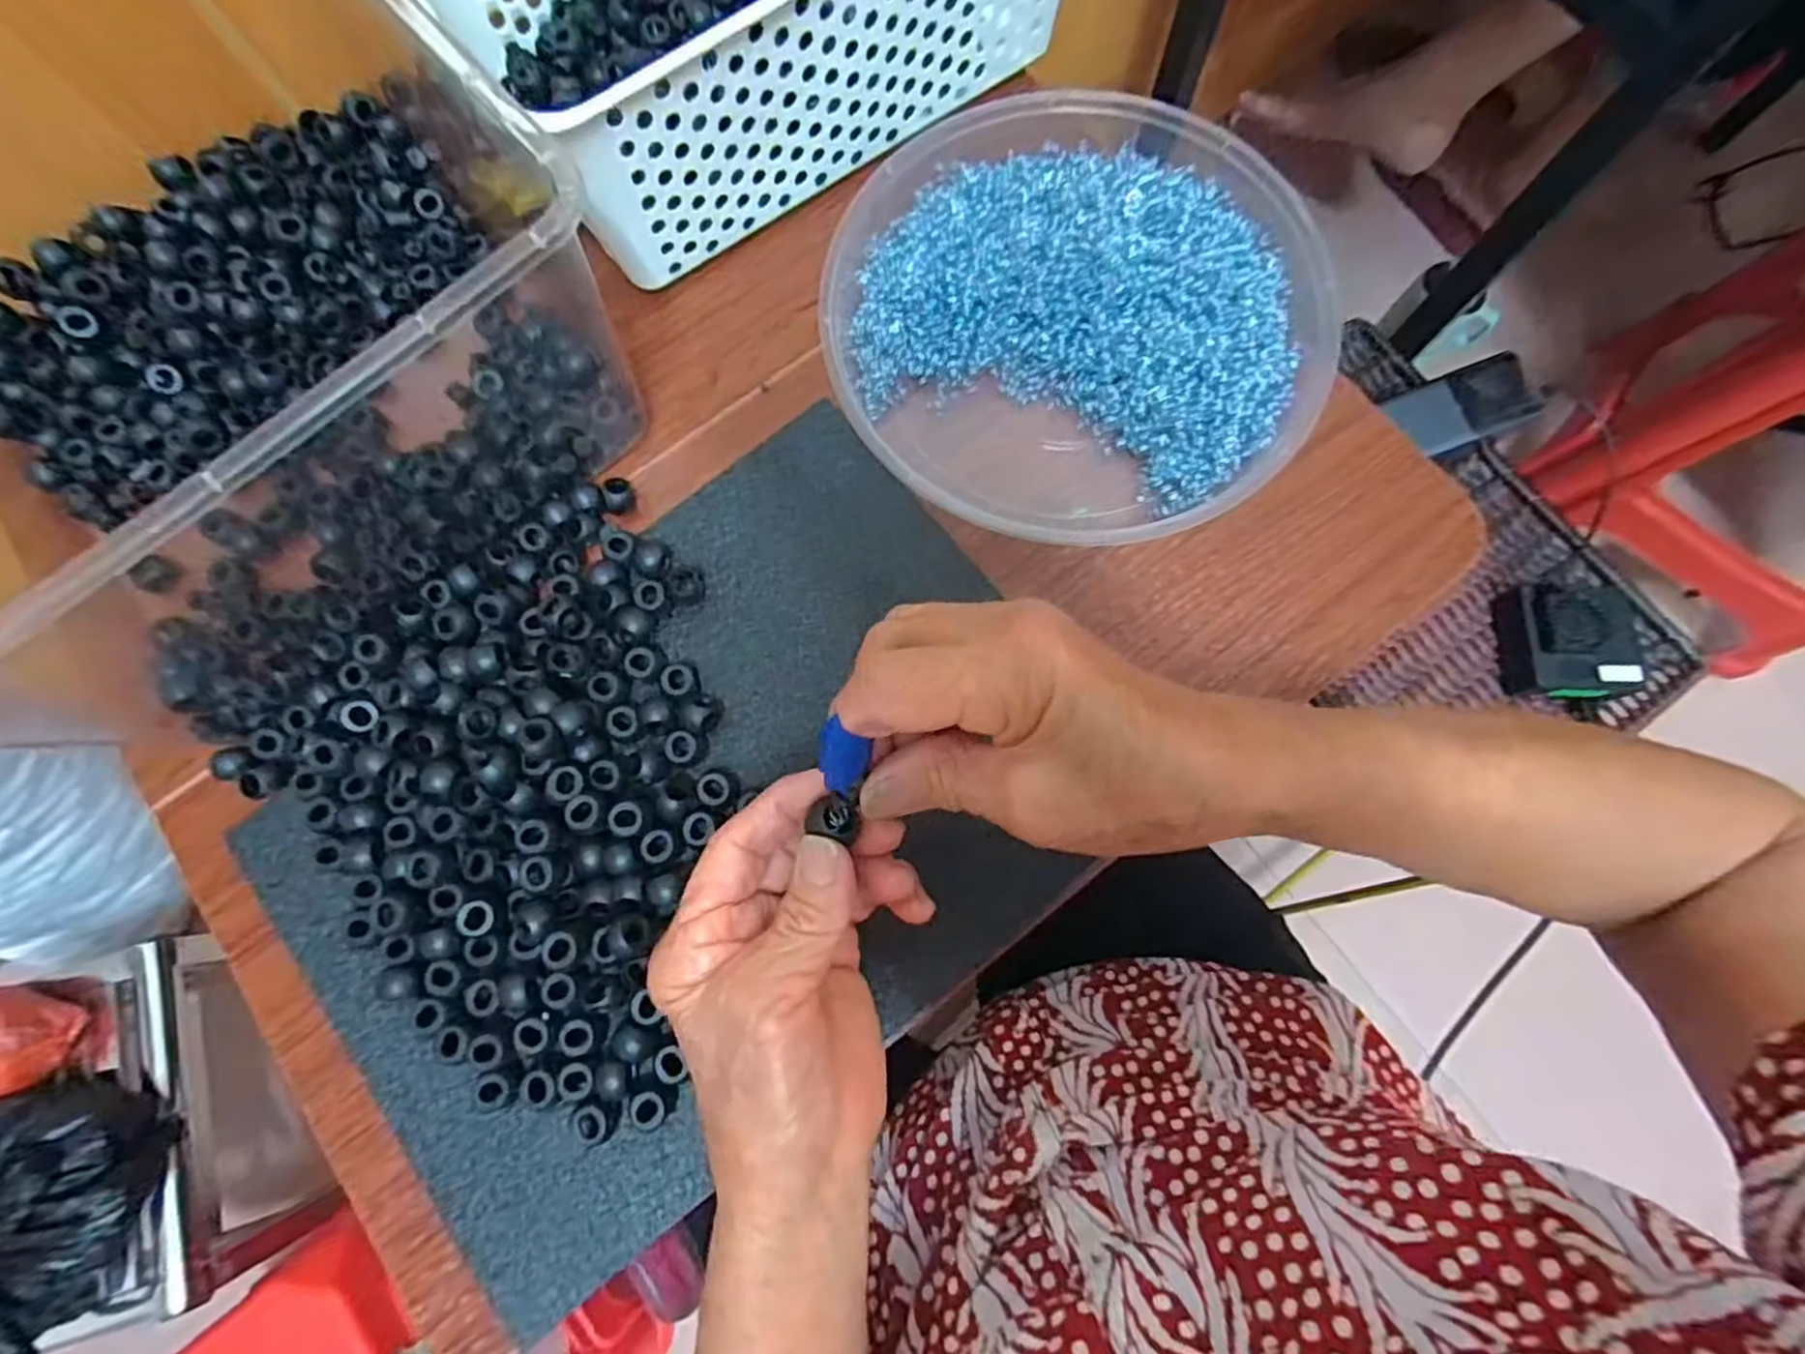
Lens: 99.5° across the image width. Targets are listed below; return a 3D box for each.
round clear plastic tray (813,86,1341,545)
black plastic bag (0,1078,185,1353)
[{"bbox_3d":[0.080,-0.180,0.364,0.227,0.040,0.215,0,77,1],"label":"round clear plastic tray"},{"bbox_3d":[-0.660,0.401,0.557,0.191,0.087,0.173,-12,78,-2],"label":"black plastic bag"}]

